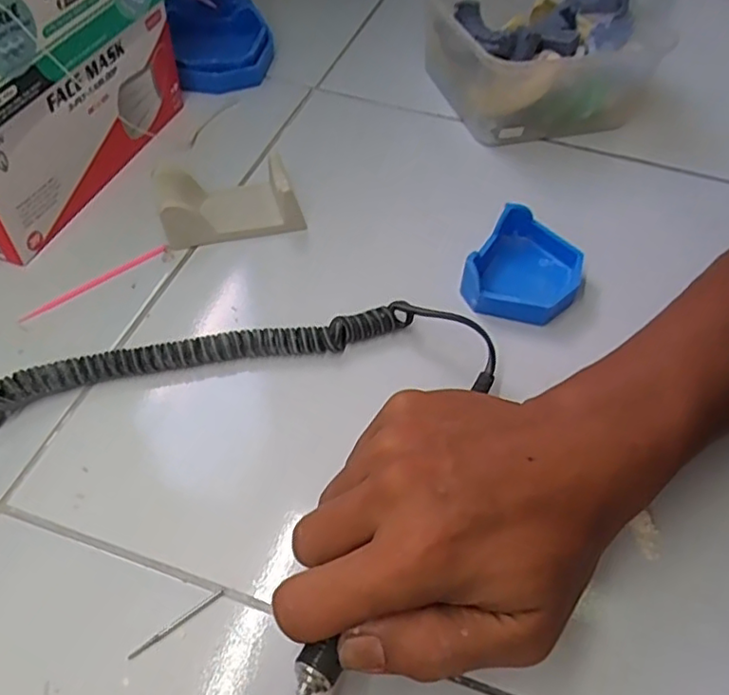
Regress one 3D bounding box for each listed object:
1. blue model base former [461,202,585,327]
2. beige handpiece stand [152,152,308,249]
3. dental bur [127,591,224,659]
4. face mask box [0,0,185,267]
[{"bbox_3d":[0.102,-0.050,0.391,0.062,0.027,0.077,26,54,17],"label":"blue model base former"},{"bbox_3d":[-0.090,-0.099,0.412,0.090,0.032,0.043,-9,52,-10],"label":"beige handpiece stand"},{"bbox_3d":[-0.080,0.117,0.264,0.043,0.004,0.004,-30,58,-24],"label":"dental bur"},{"bbox_3d":[-0.211,-0.154,0.415,0.101,0.083,0.209,19,52,11],"label":"face mask box"}]

